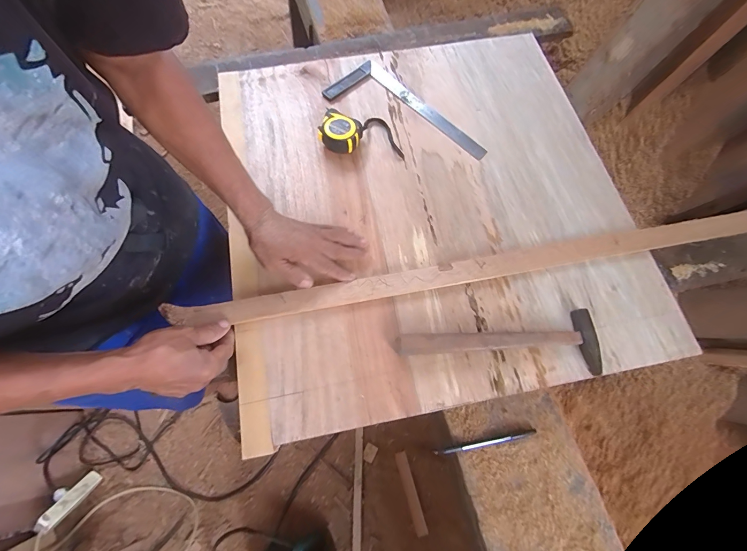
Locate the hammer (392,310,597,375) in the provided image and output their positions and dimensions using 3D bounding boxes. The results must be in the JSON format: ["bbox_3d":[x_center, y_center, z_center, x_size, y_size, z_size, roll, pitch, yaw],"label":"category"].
[{"bbox_3d":[0.178,0.107,0.469,0.288,0.031,0.083,-6,71,-3],"label":"hammer"}]

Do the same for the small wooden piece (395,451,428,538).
[{"bbox_3d":[0.110,0.637,0.977,0.032,0.012,0.219,-16,70,-4],"label":"small wooden piece"}]

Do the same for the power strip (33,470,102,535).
[{"bbox_3d":[-0.855,0.636,0.936,0.045,0.162,0.028,18,116,5],"label":"power strip"}]

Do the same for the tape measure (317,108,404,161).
[{"bbox_3d":[-0.022,-0.257,0.587,0.150,0.039,0.084,0,71,-1],"label":"tape measure"}]

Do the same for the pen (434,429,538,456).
[{"bbox_3d":[0.165,0.247,0.489,0.154,0.007,0.011,-9,71,-4],"label":"pen"}]

